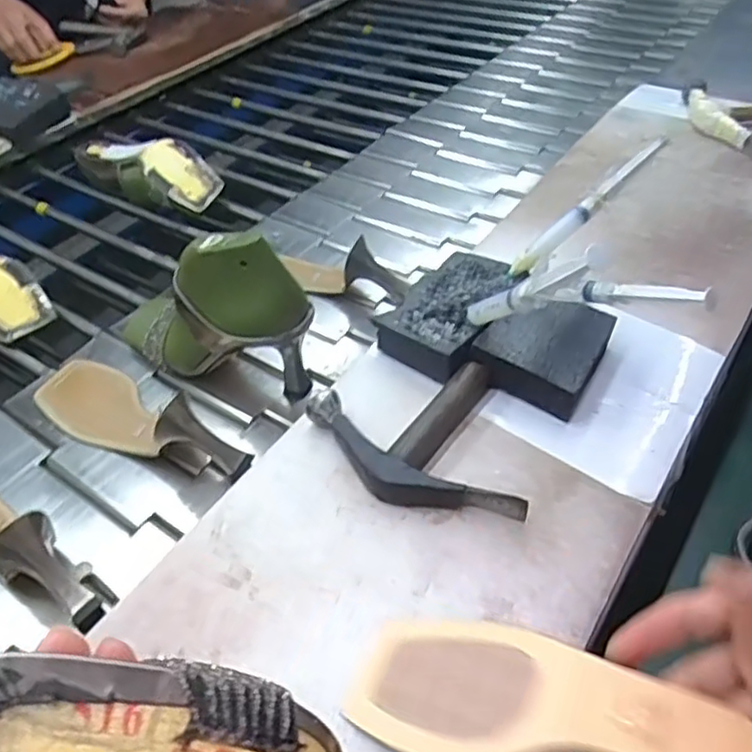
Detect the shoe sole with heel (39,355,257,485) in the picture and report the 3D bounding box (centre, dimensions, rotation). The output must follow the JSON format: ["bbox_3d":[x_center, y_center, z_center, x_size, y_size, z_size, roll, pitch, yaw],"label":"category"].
[{"bbox_3d":[-0.217,0.028,0.573,0.236,0.062,0.075,28,53,30],"label":"shoe sole with heel"}]

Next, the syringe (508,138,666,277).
[{"bbox_3d":[0.177,-0.141,0.562,0.162,0.021,0.016,-42,48,6],"label":"syringe"}]

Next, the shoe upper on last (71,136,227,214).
[{"bbox_3d":[-0.301,-0.271,0.886,0.230,0.070,0.080,25,52,28],"label":"shoe upper on last"}]

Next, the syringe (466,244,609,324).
[{"bbox_3d":[0.101,-0.055,0.452,0.014,0.155,0.019,-28,92,-22],"label":"syringe"}]

